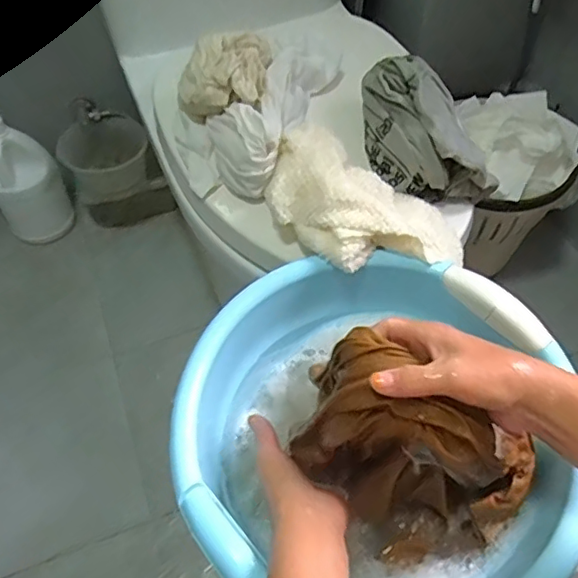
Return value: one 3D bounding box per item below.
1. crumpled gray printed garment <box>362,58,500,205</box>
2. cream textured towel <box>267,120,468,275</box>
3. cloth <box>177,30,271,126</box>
[{"bbox_3d":[0.141,-0.176,0.640,0.102,0.082,0.179,-21,56,-13],"label":"crumpled gray printed garment"},{"bbox_3d":[0.069,-0.080,0.587,0.200,0.073,0.122,29,60,22],"label":"cream textured towel"},{"bbox_3d":[-0.073,-0.246,0.661,0.092,0.063,0.104,7,54,8],"label":"cloth"}]

